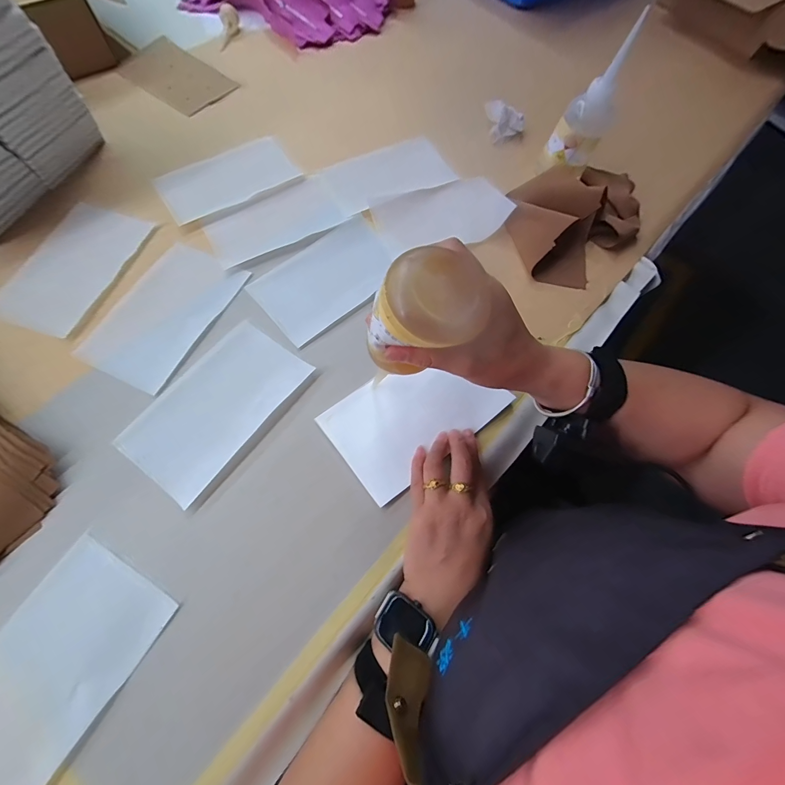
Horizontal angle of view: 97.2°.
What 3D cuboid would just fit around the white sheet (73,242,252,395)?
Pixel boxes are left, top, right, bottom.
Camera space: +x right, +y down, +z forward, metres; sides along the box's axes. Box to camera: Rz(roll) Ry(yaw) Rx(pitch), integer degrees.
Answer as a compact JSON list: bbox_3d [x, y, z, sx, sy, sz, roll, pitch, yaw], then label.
[{"bbox_3d":[-0.258,-0.094,0.396,0.102,0.006,0.174,25,68,5],"label":"white sheet"}]

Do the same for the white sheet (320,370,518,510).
[{"bbox_3d":[0.022,0.019,0.360,0.169,0.010,0.110,-37,73,-12],"label":"white sheet"}]

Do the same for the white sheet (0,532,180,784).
[{"bbox_3d":[-0.268,0.217,0.264,0.112,0.010,0.174,30,65,12],"label":"white sheet"}]

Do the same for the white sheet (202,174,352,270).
[{"bbox_3d":[-0.152,-0.224,0.454,0.171,0.007,0.086,-32,74,-16],"label":"white sheet"}]

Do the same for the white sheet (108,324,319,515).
[{"bbox_3d":[-0.182,0.011,0.362,0.103,0.008,0.179,35,69,9],"label":"white sheet"}]

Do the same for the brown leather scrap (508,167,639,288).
[{"bbox_3d":[0.245,-0.244,0.456,0.168,0.051,0.226,27,68,6],"label":"brown leather scrap"}]

